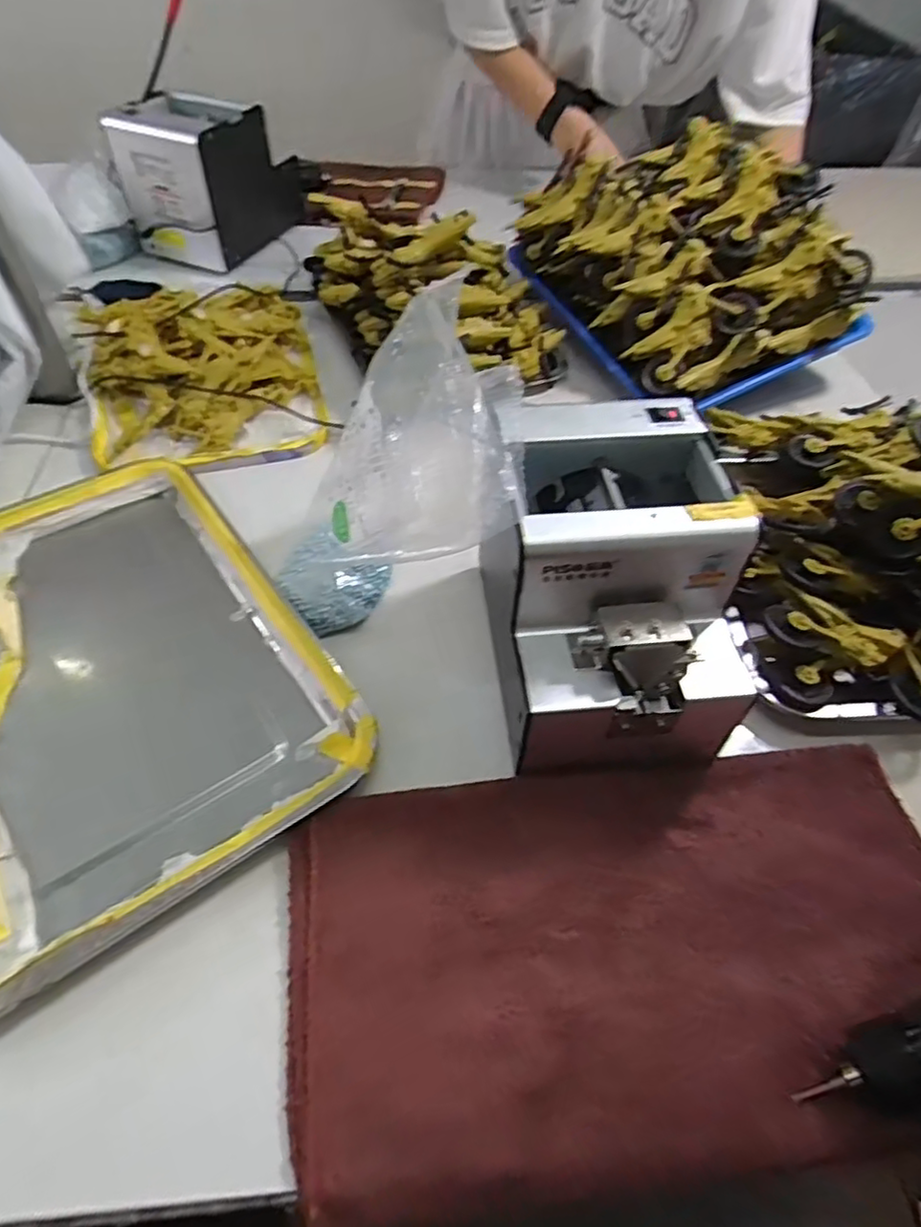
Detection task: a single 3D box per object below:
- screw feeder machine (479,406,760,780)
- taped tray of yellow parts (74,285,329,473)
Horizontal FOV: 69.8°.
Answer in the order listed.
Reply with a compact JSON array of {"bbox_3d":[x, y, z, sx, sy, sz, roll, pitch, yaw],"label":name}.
[{"bbox_3d":[0.083,-0.016,0.387,0.136,0.127,0.186,-5,51,-6],"label":"screw feeder machine"},{"bbox_3d":[-0.252,-0.249,0.634,0.214,0.050,0.295,-14,53,-12],"label":"taped tray of yellow parts"}]

